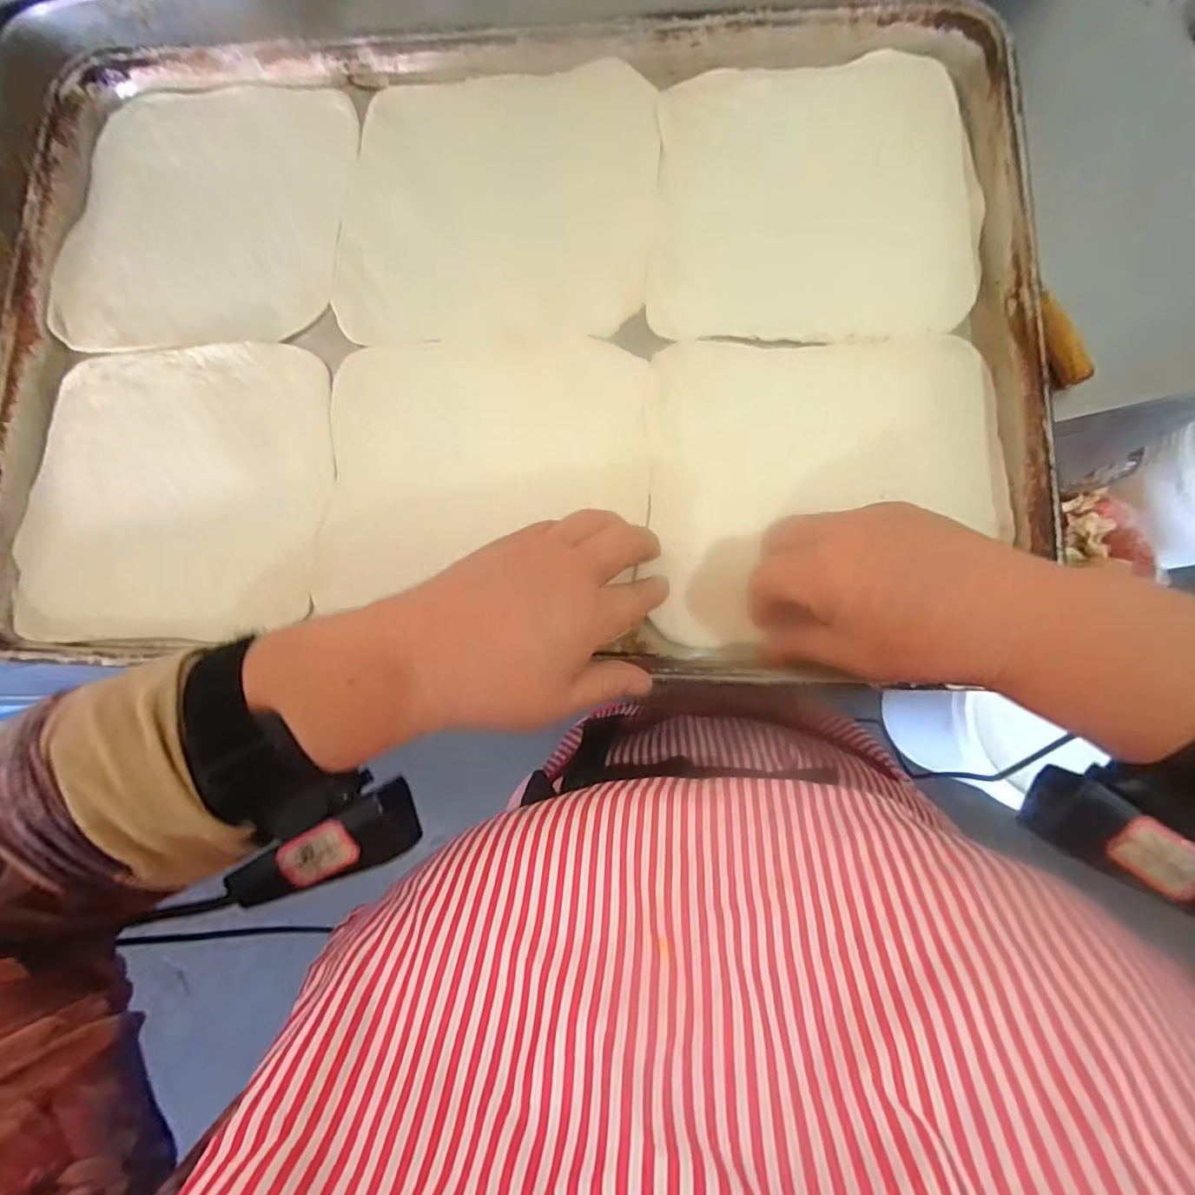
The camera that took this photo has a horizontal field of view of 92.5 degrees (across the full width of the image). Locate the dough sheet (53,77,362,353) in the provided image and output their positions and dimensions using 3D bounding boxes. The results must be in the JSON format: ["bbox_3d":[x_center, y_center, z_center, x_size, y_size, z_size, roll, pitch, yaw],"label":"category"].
[{"bbox_3d":[-0.259,-0.254,0.380,0.188,0.008,0.192,5,82,6],"label":"dough sheet"}]

